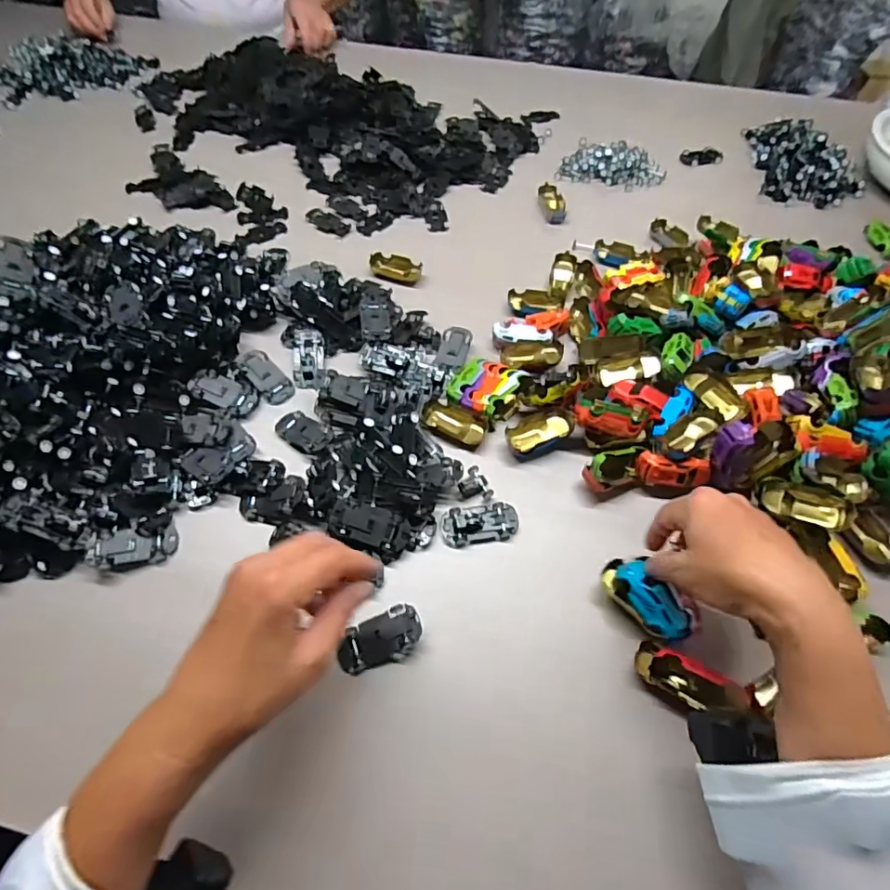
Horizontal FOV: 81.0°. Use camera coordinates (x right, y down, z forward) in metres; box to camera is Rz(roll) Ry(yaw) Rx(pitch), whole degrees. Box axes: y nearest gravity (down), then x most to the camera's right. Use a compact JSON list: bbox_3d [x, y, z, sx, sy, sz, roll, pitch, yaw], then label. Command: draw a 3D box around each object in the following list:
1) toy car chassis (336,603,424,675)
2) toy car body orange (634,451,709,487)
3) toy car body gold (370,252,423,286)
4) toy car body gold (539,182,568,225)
[{"bbox_3d":[-0.048,0.146,0.390,0.062,0.017,0.033,-20,58,-14],"label":"toy car chassis"},{"bbox_3d":[0.204,0.023,0.462,0.063,0.021,0.025,6,55,3],"label":"toy car body orange"},{"bbox_3d":[-0.061,-0.214,0.631,0.063,0.015,0.032,17,57,11],"label":"toy car body gold"},{"bbox_3d":[0.147,-0.327,0.710,0.031,0.020,0.069,-2,55,-2],"label":"toy car body gold"}]

